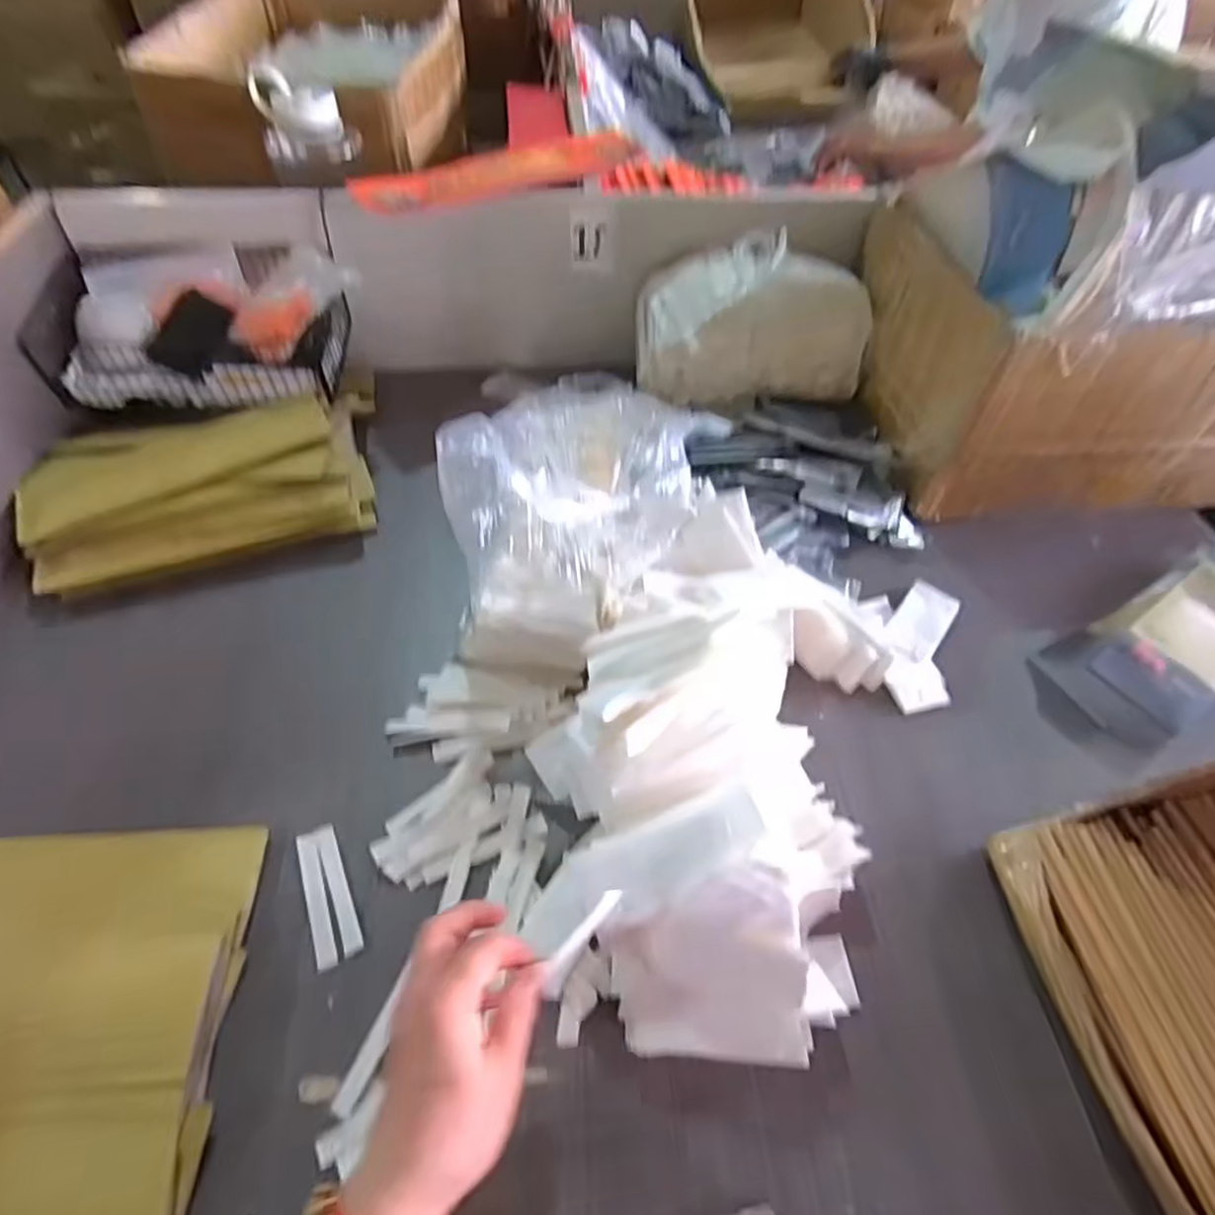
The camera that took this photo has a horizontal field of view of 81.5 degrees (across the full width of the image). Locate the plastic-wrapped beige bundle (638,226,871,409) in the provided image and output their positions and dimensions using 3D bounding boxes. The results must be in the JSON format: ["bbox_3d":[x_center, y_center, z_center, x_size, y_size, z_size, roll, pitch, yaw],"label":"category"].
[{"bbox_3d":[0.167,-0.320,0.806,0.259,0.143,0.108,3,51,0],"label":"plastic-wrapped beige bundle"}]

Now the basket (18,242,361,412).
[{"bbox_3d":[-0.412,-0.297,0.732,0.290,0.114,0.150,-3,52,-5],"label":"basket"}]

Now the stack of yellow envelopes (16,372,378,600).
[{"bbox_3d":[-0.380,-0.124,0.690,0.327,0.073,0.167,-17,54,-15],"label":"stack of yellow envelopes"}]

